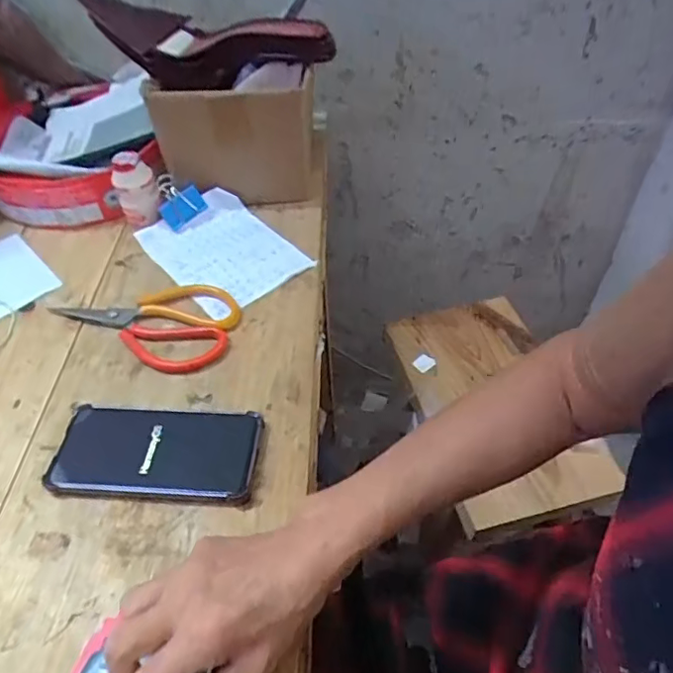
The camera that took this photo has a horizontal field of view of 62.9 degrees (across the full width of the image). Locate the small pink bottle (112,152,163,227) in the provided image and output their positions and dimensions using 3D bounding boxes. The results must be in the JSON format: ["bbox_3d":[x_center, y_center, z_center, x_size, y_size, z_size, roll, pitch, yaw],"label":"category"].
[{"bbox_3d":[-0.235,-0.171,0.648,0.044,0.081,0.041,-1,49,1],"label":"small pink bottle"}]

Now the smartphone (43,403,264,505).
[{"bbox_3d":[-0.147,0.095,0.456,0.162,0.019,0.082,2,49,3],"label":"smartphone"}]

